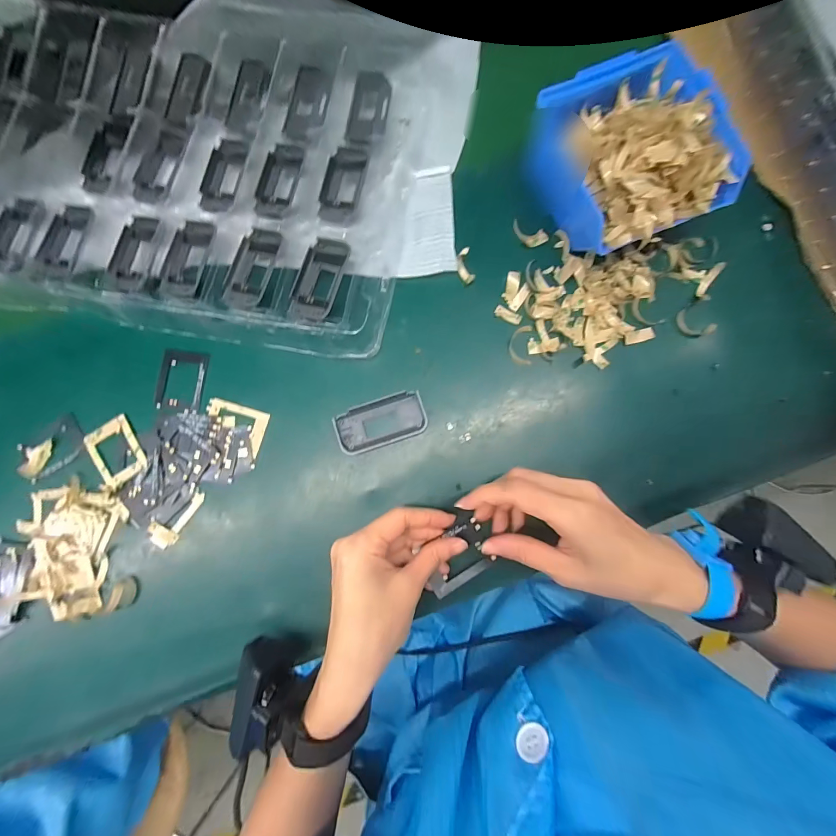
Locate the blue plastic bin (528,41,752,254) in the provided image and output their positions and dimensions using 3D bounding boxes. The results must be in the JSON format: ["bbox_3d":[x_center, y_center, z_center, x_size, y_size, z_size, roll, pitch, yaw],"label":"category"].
[{"bbox_3d":[0.172,-0.209,0.304,0.128,0.067,0.131,-23,80,-2],"label":"blue plastic bin"}]

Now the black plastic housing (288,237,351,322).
[{"bbox_3d":[-0.083,-0.118,0.310,0.036,0.009,0.073,14,81,4],"label":"black plastic housing"}]

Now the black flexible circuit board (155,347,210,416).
[{"bbox_3d":[-0.208,-0.032,0.323,0.041,0.004,0.055,9,81,3],"label":"black flexible circuit board"}]

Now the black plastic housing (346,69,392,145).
[{"bbox_3d":[-0.045,-0.293,0.348,0.036,0.015,0.082,8,81,3],"label":"black plastic housing"}]

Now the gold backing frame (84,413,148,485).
[{"bbox_3d":[-0.259,0.029,0.315,0.039,0.004,0.054,-31,81,-4],"label":"gold backing frame"}]

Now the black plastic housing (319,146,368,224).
[{"bbox_3d":[-0.068,-0.213,0.335,0.036,0.007,0.074,12,81,4],"label":"black plastic housing"}]

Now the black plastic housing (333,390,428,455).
[{"bbox_3d":[-0.031,0.004,0.312,0.076,0.010,0.037,-19,80,-1],"label":"black plastic housing"}]

